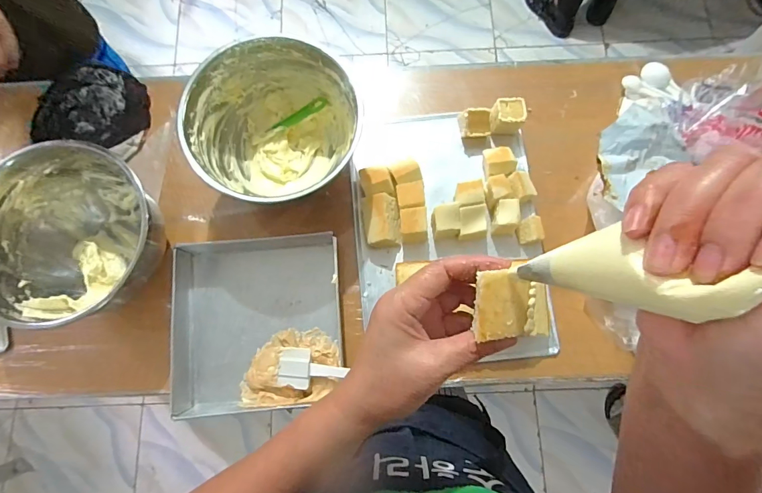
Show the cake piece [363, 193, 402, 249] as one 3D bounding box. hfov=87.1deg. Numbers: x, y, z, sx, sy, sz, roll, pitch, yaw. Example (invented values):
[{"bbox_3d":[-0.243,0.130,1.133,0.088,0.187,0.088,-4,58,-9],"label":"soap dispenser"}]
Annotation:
[{"bbox_3d":[0.001,-0.034,0.553,0.048,0.041,0.072,-7,78,-2],"label":"cake piece"}]

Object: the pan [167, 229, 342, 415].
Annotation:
[{"bbox_3d":[-0.164,0.101,0.530,0.221,0.066,0.221,-3,78,-1],"label":"pan"}]

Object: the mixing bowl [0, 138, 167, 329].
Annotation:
[{"bbox_3d":[-0.377,-0.005,0.505,0.215,0.101,0.213,44,81,9],"label":"mixing bowl"}]

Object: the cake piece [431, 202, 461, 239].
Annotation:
[{"bbox_3d":[0.086,-0.034,0.544,0.038,0.042,0.037,-6,78,-1],"label":"cake piece"}]

